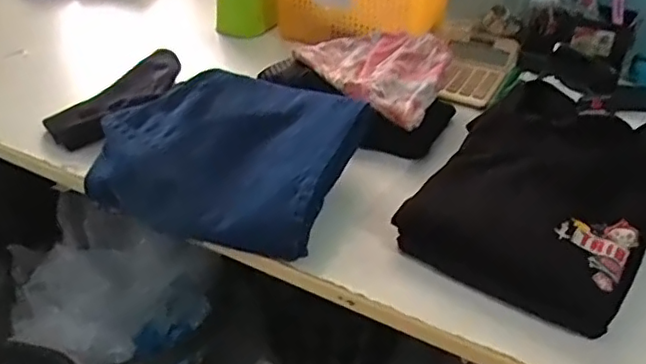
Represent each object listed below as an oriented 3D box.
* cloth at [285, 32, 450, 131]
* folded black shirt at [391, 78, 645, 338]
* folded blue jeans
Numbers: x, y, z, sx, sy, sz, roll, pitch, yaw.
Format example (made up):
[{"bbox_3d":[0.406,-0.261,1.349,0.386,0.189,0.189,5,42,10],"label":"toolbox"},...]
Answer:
[{"bbox_3d":[0.066,-0.146,0.762,0.177,0.048,0.138,21,38,23],"label":"cloth"},{"bbox_3d":[0.211,0.012,0.593,0.194,0.053,0.250,25,53,24],"label":"folded black shirt"},{"bbox_3d":[-0.088,-0.033,0.620,0.231,0.063,0.208,12,36,12],"label":"folded blue jeans"}]

